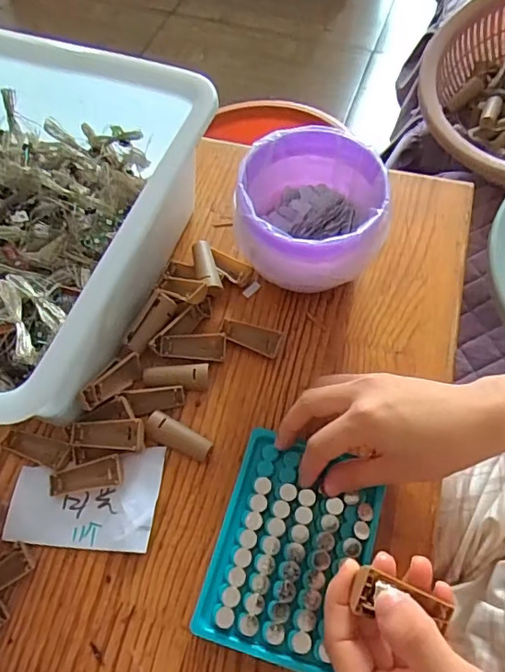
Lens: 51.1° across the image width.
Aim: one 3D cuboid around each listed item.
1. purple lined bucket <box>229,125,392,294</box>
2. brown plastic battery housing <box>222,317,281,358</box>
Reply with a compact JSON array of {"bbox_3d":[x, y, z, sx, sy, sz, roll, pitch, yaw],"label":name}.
[{"bbox_3d":[0.044,-0.090,0.419,0.105,0.093,0.106,-1,62,1],"label":"purple lined bucket"},{"bbox_3d":[-0.002,0.000,0.419,0.047,0.009,0.021,18,64,10],"label":"brown plastic battery housing"}]

